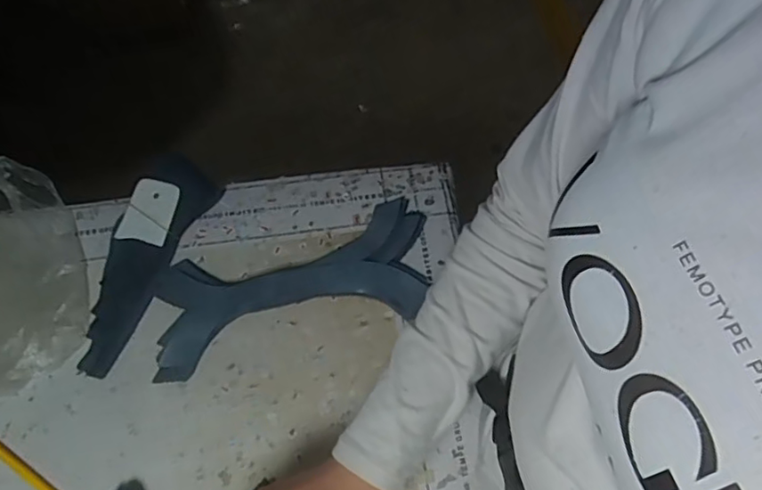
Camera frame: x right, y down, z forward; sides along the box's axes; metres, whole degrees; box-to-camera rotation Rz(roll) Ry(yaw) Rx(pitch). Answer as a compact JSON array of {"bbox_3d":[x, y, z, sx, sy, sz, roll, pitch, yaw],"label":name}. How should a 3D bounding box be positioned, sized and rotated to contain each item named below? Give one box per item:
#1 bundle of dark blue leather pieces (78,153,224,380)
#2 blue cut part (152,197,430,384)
[{"bbox_3d":[-0.238,0.009,0.554,0.068,0.035,0.213,20,64,14],"label":"bundle of dark blue leather pieces"},{"bbox_3d":[-0.081,0.033,0.540,0.256,0.019,0.114,-15,62,-5],"label":"blue cut part"}]

